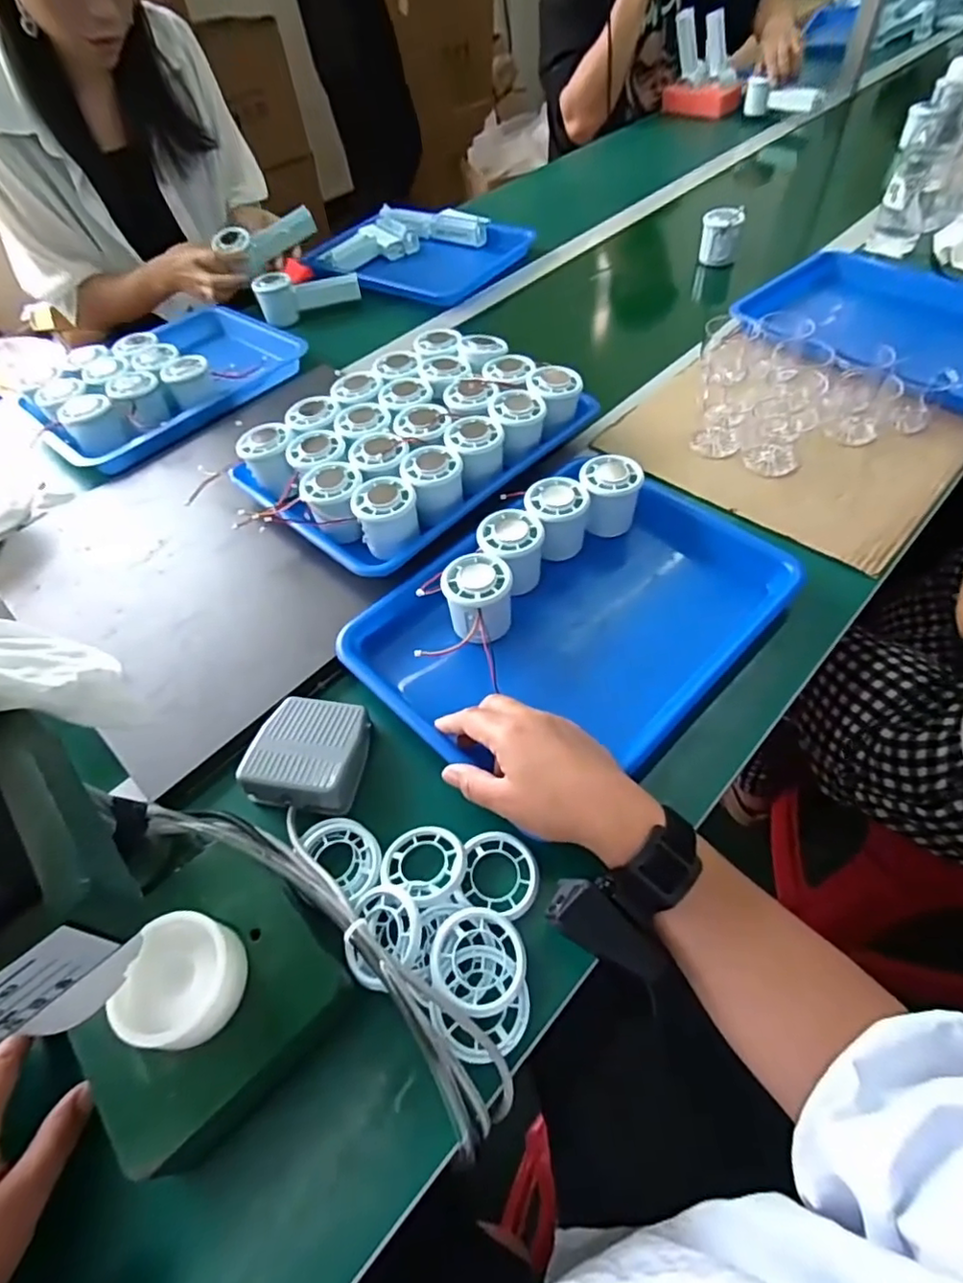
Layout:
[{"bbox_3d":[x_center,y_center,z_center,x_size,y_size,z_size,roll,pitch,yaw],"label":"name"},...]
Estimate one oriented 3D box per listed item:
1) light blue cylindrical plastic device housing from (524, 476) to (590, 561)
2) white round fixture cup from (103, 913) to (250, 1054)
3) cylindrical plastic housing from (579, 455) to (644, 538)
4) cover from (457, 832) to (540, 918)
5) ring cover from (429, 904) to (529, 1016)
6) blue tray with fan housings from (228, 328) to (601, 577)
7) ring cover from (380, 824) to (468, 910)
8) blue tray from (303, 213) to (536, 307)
[{"bbox_3d":[0.068,-0.110,0.541,0.054,0.054,0.052,-3,52,4],"label":"light blue cylindrical plastic device housing"},{"bbox_3d":[-0.159,0.179,0.315,0.055,0.034,0.058,-3,52,4],"label":"white round fixture cup"},{"bbox_3d":[0.118,-0.132,0.554,0.053,0.053,0.056,-3,52,4],"label":"cylindrical plastic housing"},{"bbox_3d":[0.012,0.149,0.385,0.050,0.006,0.053,4,53,8],"label":"cover"},{"bbox_3d":[-0.001,0.187,0.350,0.056,0.007,0.056,-1,55,-15],"label":"ring cover"},{"bbox_3d":[-0.069,-0.209,0.616,0.324,0.065,0.226,-40,59,-23],"label":"blue tray with fan housings"},{"bbox_3d":[-0.037,0.141,0.386,0.053,0.012,0.050,24,58,22],"label":"ring cover"},{"bbox_3d":[-0.110,-0.622,0.964,0.334,0.029,0.237,18,56,18],"label":"blue tray"}]

